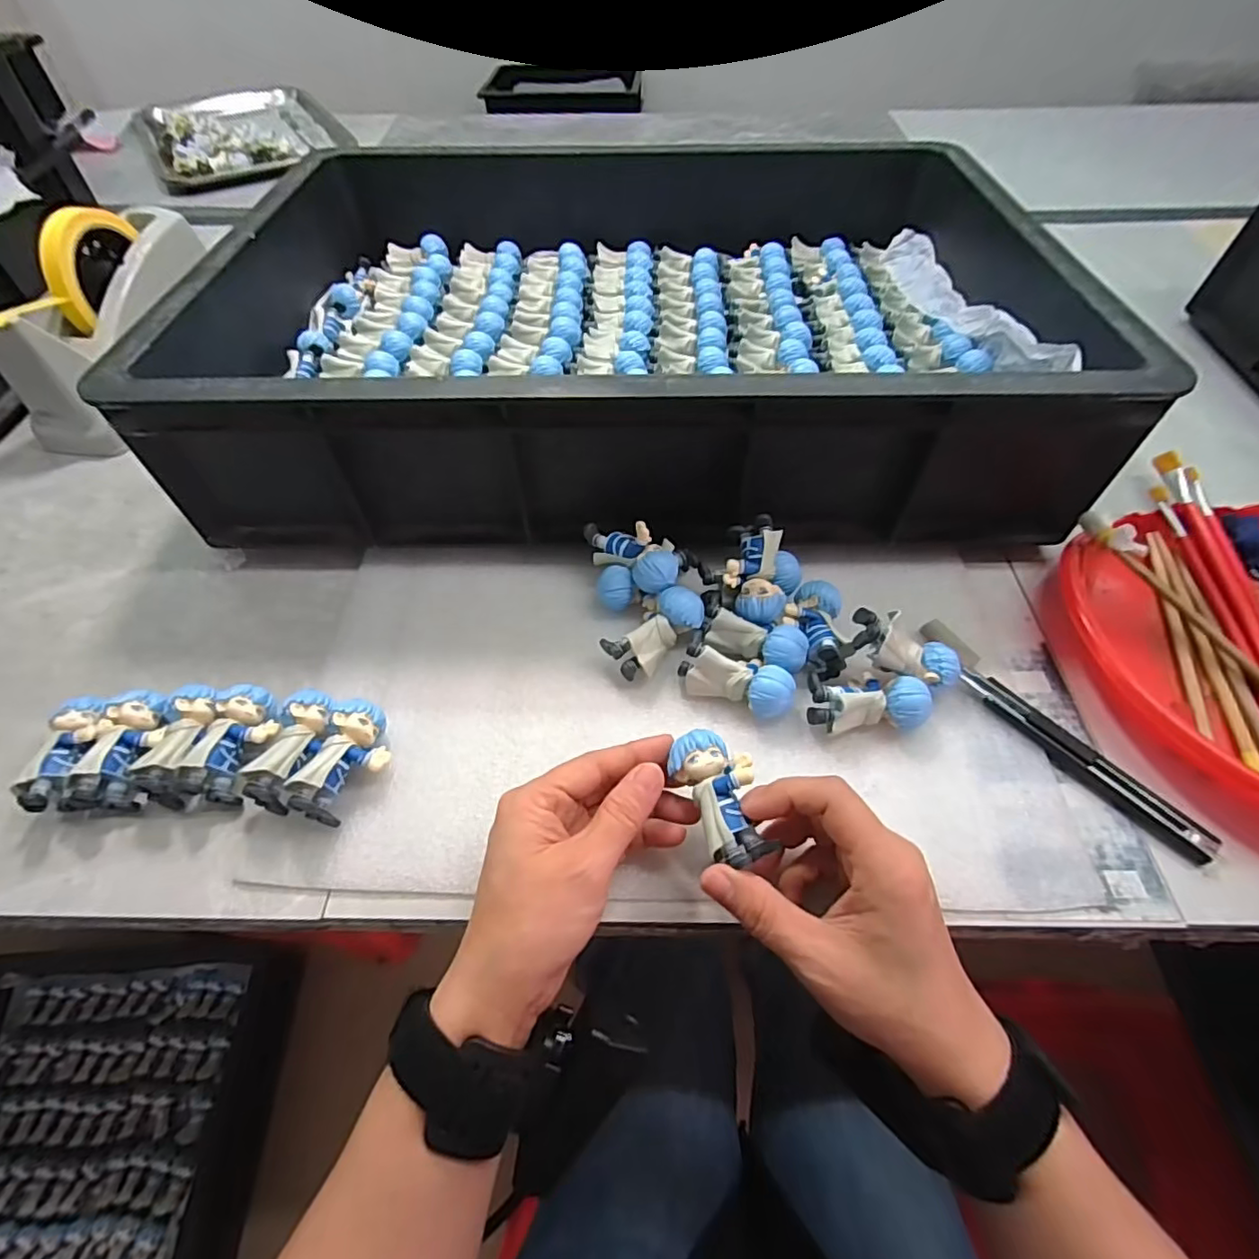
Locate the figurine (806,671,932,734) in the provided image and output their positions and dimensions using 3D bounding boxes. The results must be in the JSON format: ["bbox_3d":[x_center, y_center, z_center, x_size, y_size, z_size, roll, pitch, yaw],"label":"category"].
[{"bbox_3d":[0.128,0.039,0.323,0.063,0.026,0.032,-4,54,-3],"label":"figurine"}]

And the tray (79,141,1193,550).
[{"bbox_3d":[0.006,-0.250,0.463,0.568,0.102,0.404,1,54,1],"label":"tray"}]

